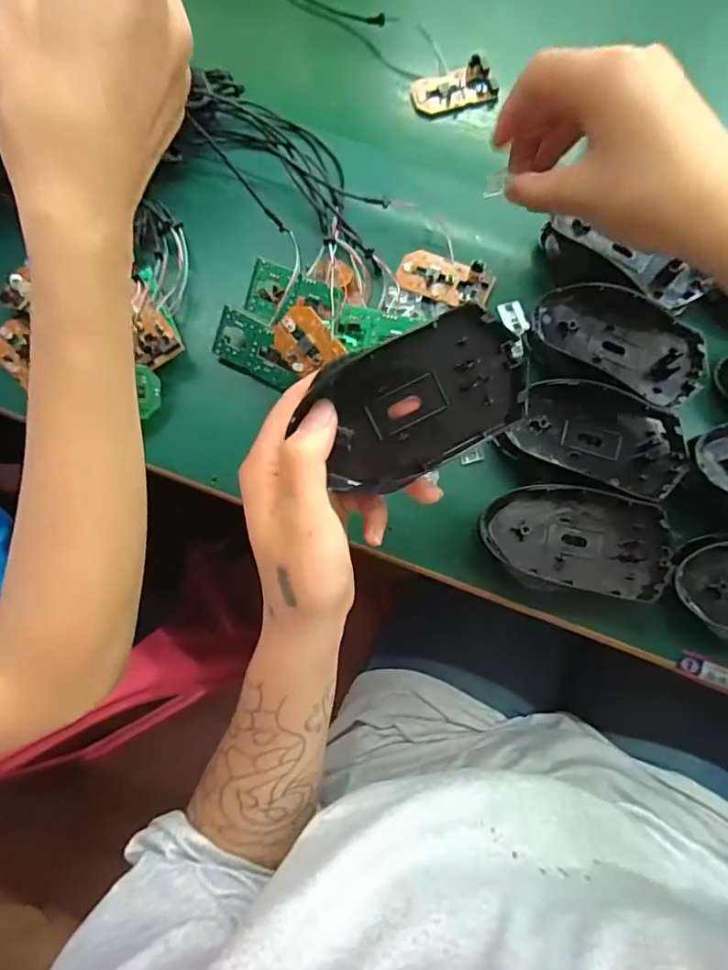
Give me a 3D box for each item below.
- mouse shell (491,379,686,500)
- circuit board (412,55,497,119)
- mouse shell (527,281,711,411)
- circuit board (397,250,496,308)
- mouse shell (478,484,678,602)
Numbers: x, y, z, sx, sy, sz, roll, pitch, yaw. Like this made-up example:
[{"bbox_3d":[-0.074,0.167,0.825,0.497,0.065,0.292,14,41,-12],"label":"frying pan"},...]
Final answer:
[{"bbox_3d":[0.150,-0.032,0.334,0.107,0.017,0.066,24,78,6],"label":"mouse shell"},{"bbox_3d":[0.073,-0.323,0.425,0.071,0.014,0.036,-18,77,-3],"label":"circuit board"},{"bbox_3d":[0.170,-0.097,0.345,0.112,0.025,0.052,30,79,8],"label":"mouse shell"},{"bbox_3d":[0.059,-0.151,0.377,0.067,0.016,0.034,24,78,6],"label":"circuit board"},{"bbox_3d":[0.131,0.033,0.317,0.115,0.023,0.061,8,77,3],"label":"mouse shell"}]

